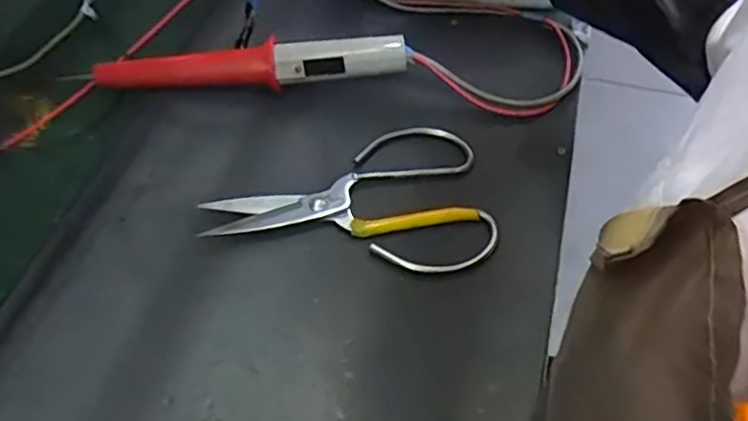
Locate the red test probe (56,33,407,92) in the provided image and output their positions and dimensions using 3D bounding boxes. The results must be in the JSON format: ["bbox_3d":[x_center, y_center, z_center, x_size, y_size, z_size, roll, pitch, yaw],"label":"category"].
[{"bbox_3d":[-0.107,-0.115,0.494,0.262,0.038,0.028,-3,54,-3],"label":"red test probe"}]

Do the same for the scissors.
[{"bbox_3d":[-0.018,-0.007,0.439,0.194,0.013,0.126,-6,55,-4],"label":"scissors"}]

